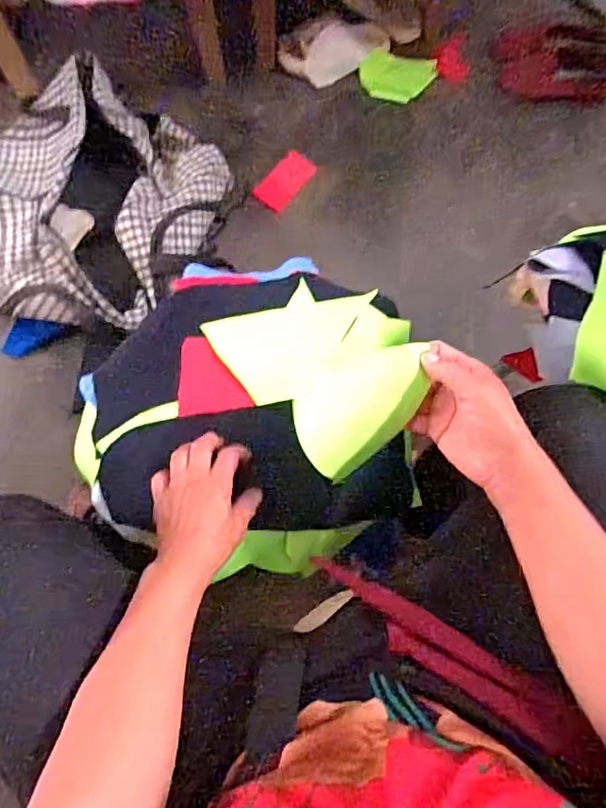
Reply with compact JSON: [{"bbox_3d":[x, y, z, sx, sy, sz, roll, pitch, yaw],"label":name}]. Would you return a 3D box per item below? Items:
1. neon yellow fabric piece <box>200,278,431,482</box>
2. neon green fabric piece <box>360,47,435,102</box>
[{"bbox_3d":[0.034,-0.063,0.544,0.184,0.151,0.215,-38,77,-11],"label":"neon yellow fabric piece"},{"bbox_3d":[0.203,-0.703,1.192,0.161,0.024,0.089,6,110,-4],"label":"neon green fabric piece"}]

